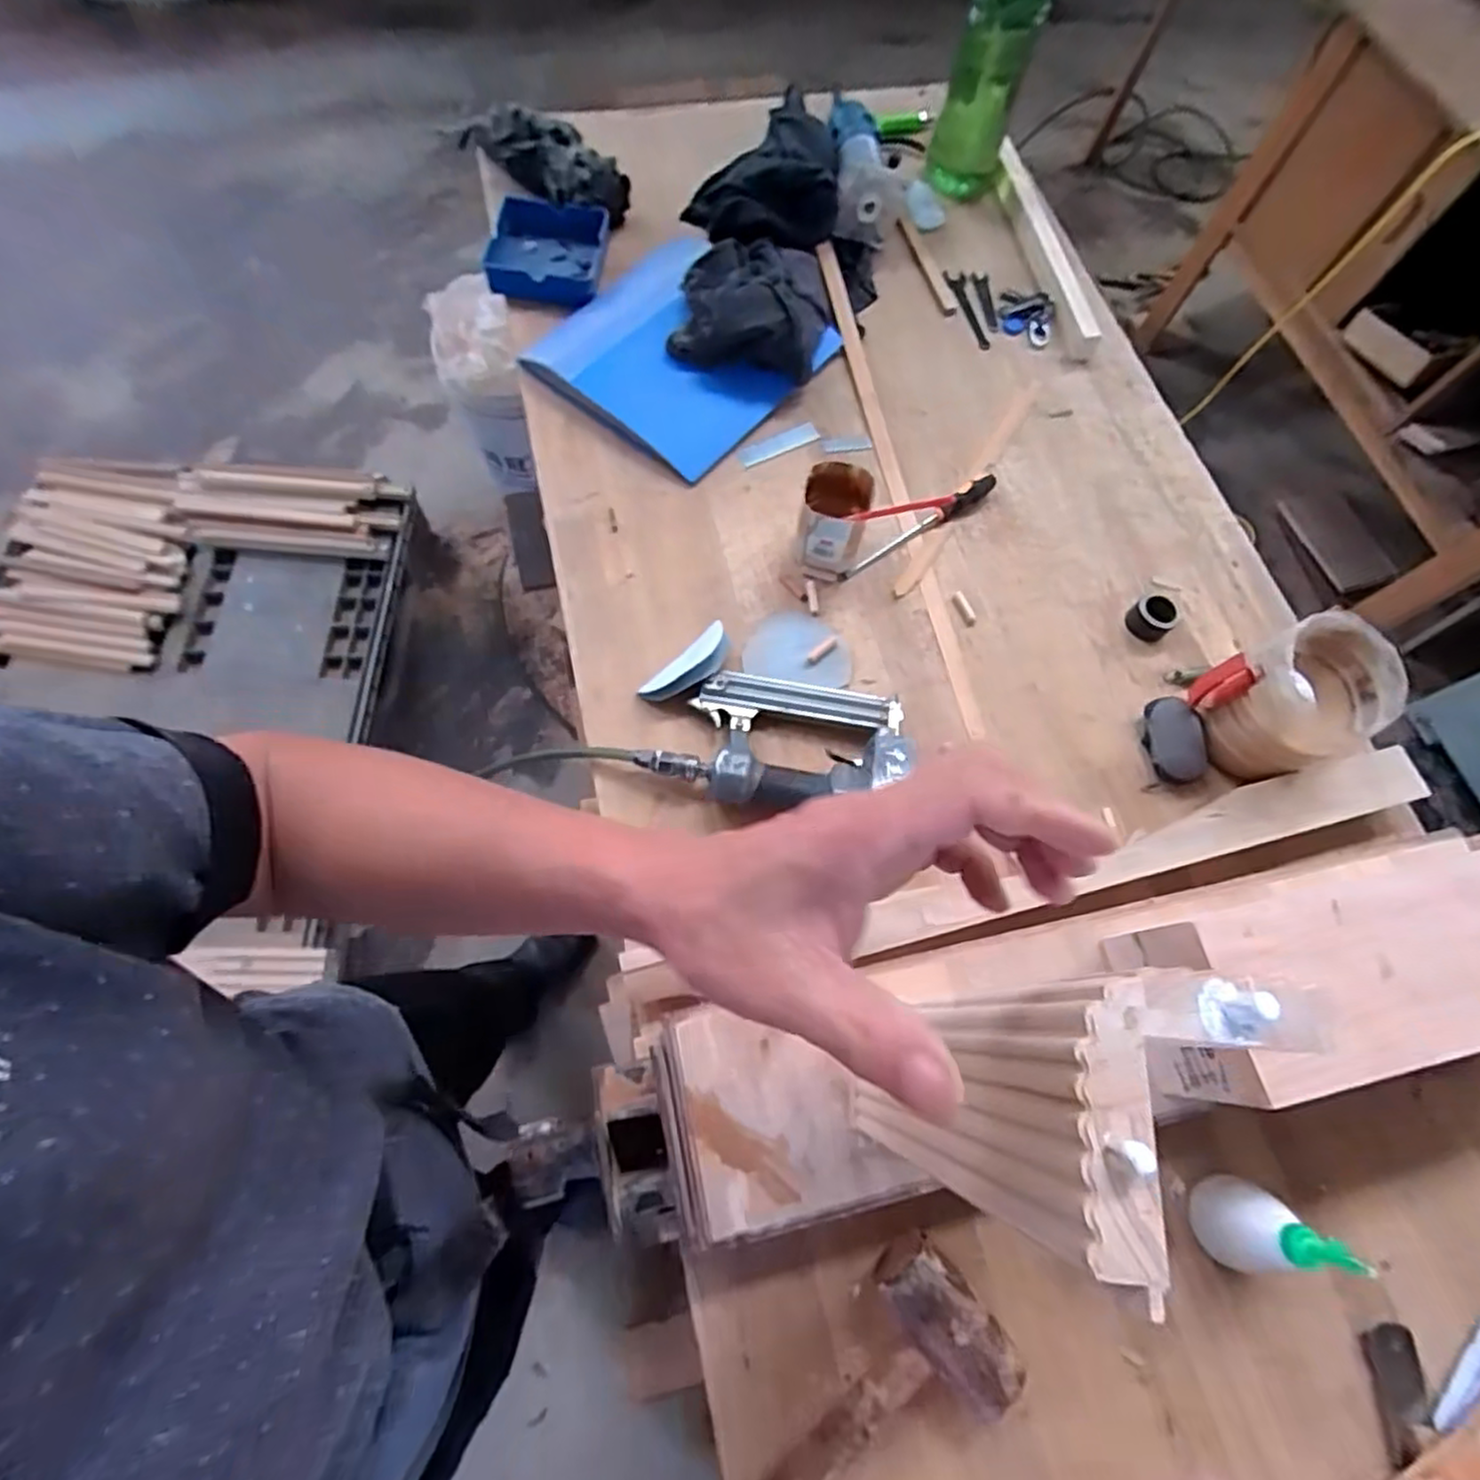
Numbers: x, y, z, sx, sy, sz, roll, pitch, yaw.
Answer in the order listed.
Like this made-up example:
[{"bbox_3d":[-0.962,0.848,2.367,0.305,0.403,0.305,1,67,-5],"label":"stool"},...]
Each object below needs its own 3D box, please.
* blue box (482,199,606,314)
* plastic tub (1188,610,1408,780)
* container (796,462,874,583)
[{"bbox_3d":[-0.250,-0.629,0.930,0.145,0.055,0.118,3,69,-3],"label":"blue box"},{"bbox_3d":[0.540,-0.033,0.703,0.136,0.124,0.118,-22,72,-12],"label":"plastic tub"},{"bbox_3d":[0.101,-0.239,0.781,0.073,0.088,0.086,13,69,1],"label":"container"}]

